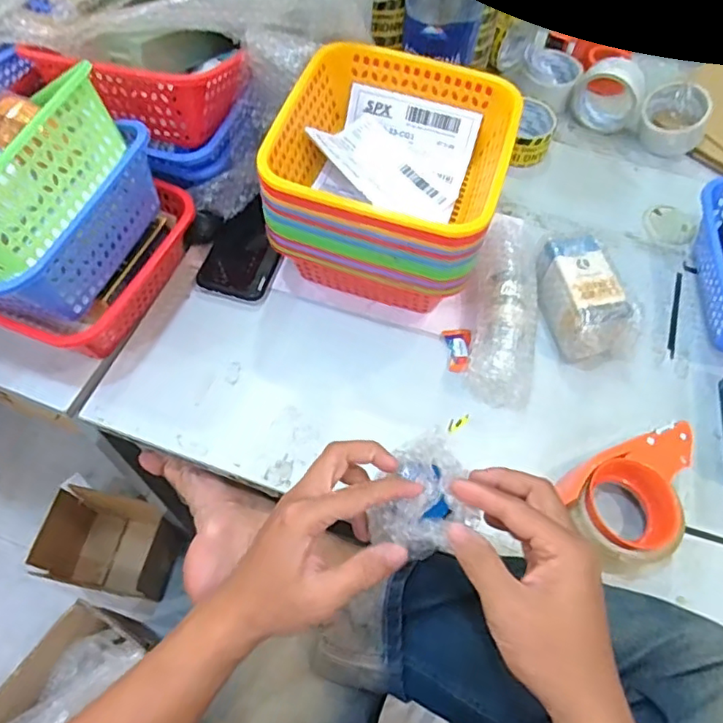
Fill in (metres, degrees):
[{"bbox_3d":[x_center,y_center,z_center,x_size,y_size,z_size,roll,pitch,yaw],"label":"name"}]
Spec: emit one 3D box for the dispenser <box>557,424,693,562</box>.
[{"bbox_3d":[0.253,0.128,0.536,0.133,0.063,0.093,-21,63,-14],"label":"dispenser"}]

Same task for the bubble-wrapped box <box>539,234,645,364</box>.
[{"bbox_3d":[0.244,-0.071,0.652,0.071,0.068,0.136,-12,61,-9],"label":"bubble-wrapped box"}]

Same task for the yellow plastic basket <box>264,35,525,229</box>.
[{"bbox_3d":[0.035,-0.221,0.605,0.223,0.078,0.206,13,60,5],"label":"yellow plastic basket"}]

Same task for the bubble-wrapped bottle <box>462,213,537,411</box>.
[{"bbox_3d":[0.161,-0.057,0.644,0.071,0.060,0.212,9,60,3],"label":"bubble-wrapped bottle"}]

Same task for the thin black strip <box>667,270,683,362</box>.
[{"bbox_3d":[0.370,-0.056,0.684,0.009,0.004,0.126,19,61,8],"label":"thin black strip"}]

